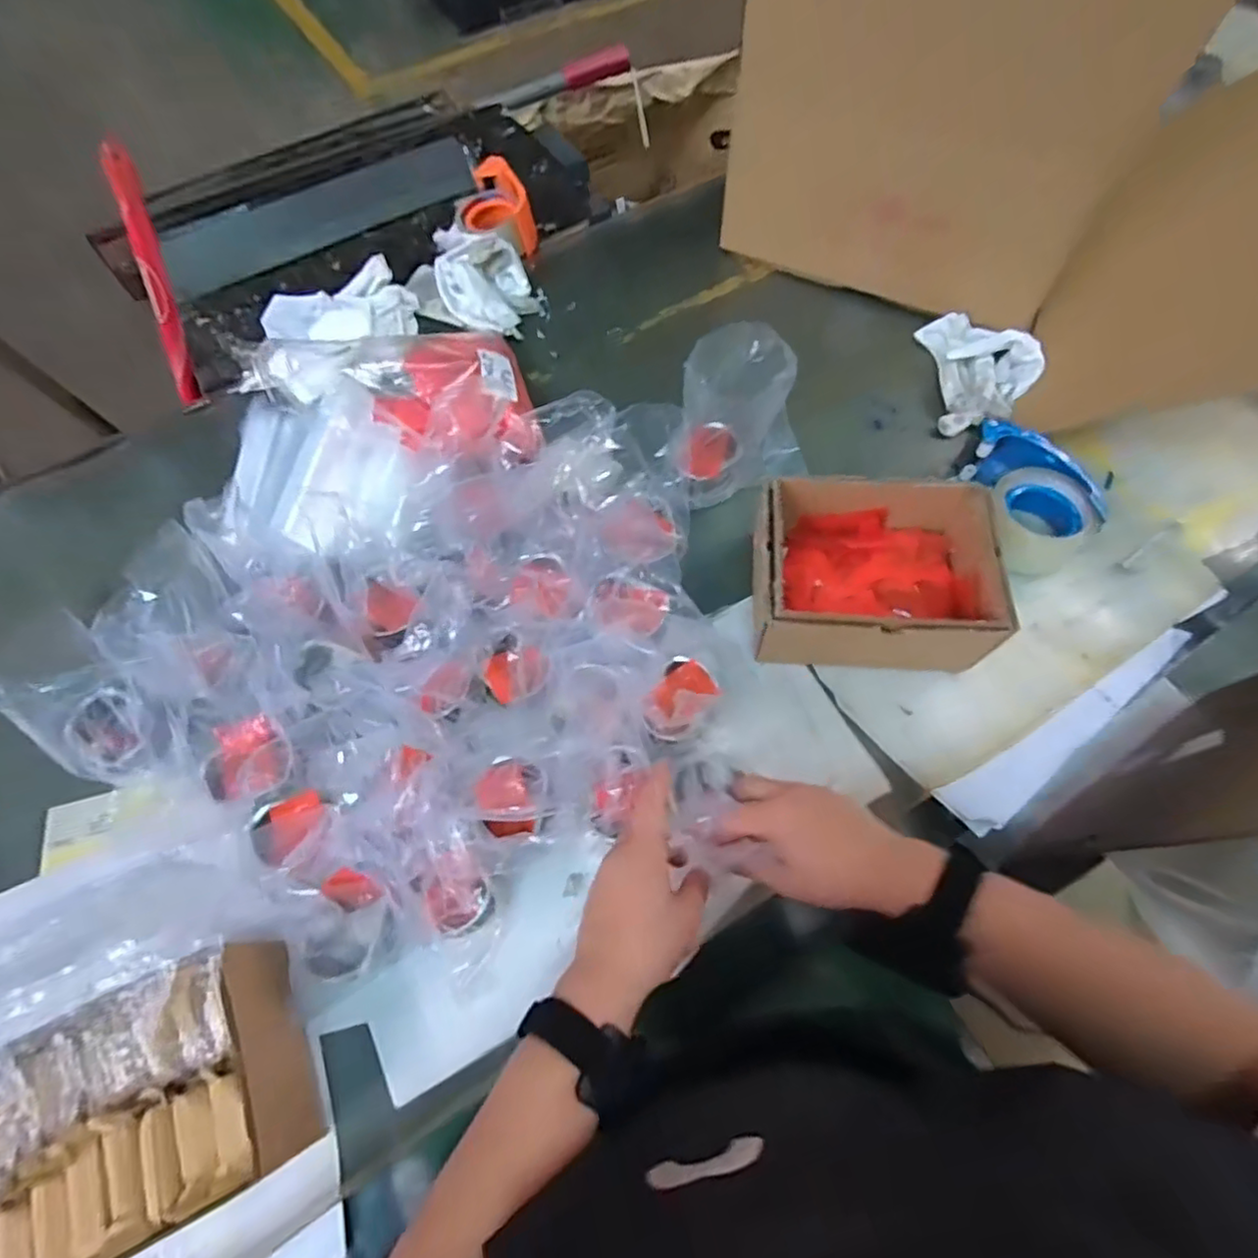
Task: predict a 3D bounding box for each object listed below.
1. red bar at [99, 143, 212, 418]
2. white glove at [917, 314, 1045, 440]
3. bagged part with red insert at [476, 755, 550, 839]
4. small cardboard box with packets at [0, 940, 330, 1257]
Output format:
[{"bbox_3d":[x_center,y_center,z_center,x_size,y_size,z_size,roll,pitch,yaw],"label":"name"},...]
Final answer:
[{"bbox_3d":[-0.515,-0.366,0.700,0.026,0.288,0.025,-13,64,-27],"label":"red bar"},{"bbox_3d":[0.403,-0.303,0.728,0.110,0.040,0.170,0,65,0],"label":"white glove"},{"bbox_3d":[-0.092,0.133,0.509,0.051,0.027,0.061,-6,65,-3],"label":"bagged part with red insert"},{"bbox_3d":[-0.327,0.325,0.429,0.204,0.105,0.141,-25,67,-11],"label":"small cardboard box with packets"}]

